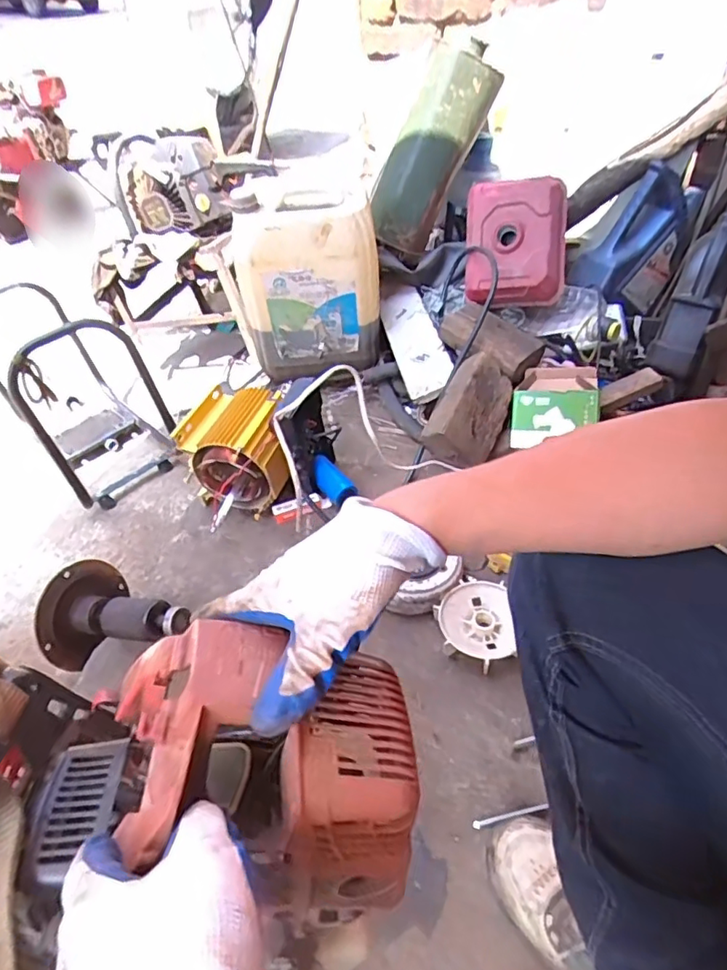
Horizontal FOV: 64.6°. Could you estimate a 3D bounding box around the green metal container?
[{"bbox_3d":[0.152,-0.742,1.290,0.175,0.405,0.167,17,41,-15],"label":"green metal container"}]

